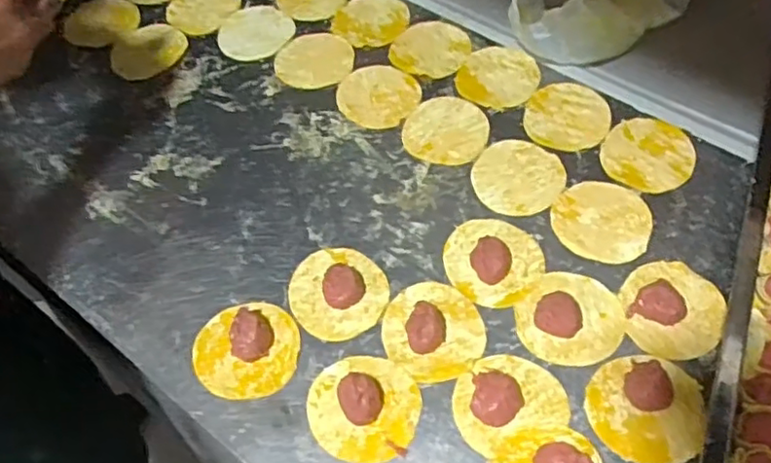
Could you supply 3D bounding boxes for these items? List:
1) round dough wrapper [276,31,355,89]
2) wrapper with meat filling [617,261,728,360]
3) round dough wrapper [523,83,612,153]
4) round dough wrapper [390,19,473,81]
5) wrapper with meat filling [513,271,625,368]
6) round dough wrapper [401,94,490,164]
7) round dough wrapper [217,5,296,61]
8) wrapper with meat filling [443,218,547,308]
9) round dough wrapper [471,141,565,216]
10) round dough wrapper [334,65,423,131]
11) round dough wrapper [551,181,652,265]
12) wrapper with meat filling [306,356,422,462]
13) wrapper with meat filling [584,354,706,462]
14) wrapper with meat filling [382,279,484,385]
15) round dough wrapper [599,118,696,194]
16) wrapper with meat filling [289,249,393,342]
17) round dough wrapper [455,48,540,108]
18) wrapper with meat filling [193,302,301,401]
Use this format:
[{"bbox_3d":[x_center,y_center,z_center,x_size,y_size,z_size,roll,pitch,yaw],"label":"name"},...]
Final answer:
[{"bbox_3d":[-0.077,-0.187,0.709,0.083,0.004,0.084,-1,58,2],"label":"round dough wrapper"},{"bbox_3d":[0.231,0.060,0.525,0.076,0.013,0.082,-3,58,1],"label":"wrapper with meat filling"},{"bbox_3d":[0.180,-0.115,0.647,0.081,0.004,0.083,-1,58,2],"label":"round dough wrapper"},{"bbox_3d":[0.049,-0.200,0.710,0.081,0.005,0.084,-1,58,2],"label":"round dough wrapper"},{"bbox_3d":[0.149,0.067,0.528,0.082,0.012,0.080,-1,58,2],"label":"wrapper with meat filling"},{"bbox_3d":[0.060,-0.101,0.647,0.082,0.005,0.081,-1,58,2],"label":"round dough wrapper"},{"bbox_3d":[-0.149,-0.226,0.740,0.082,0.004,0.087,-1,58,2],"label":"round dough wrapper"},{"bbox_3d":[0.090,0.018,0.557,0.076,0.022,0.080,-1,58,2],"label":"wrapper with meat filling"},{"bbox_3d":[0.123,-0.051,0.612,0.082,0.004,0.082,-1,58,2],"label":"round dough wrapper"},{"bbox_3d":[-0.010,-0.141,0.678,0.081,0.005,0.081,-1,58,2],"label":"round dough wrapper"},{"bbox_3d":[0.191,-0.010,0.579,0.082,0.004,0.078,-1,58,2],"label":"round dough wrapper"},{"bbox_3d":[-0.018,0.130,0.494,0.085,0.021,0.078,-1,58,2],"label":"wrapper with meat filling"},{"bbox_3d":[0.194,0.129,0.481,0.083,0.019,0.078,-1,58,2],"label":"wrapper with meat filling"},{"bbox_3d":[0.038,0.075,0.525,0.078,0.018,0.085,-1,58,2],"label":"wrapper with meat filling"},{"bbox_3d":[0.248,-0.074,0.616,0.090,0.004,0.080,-36,63,-18],"label":"round dough wrapper"},{"bbox_3d":[-0.041,0.047,0.550,0.079,0.022,0.086,-1,58,2],"label":"wrapper with meat filling"},{"bbox_3d":[0.117,-0.161,0.681,0.082,0.004,0.075,-2,65,3],"label":"round dough wrapper"},{"bbox_3d":[-0.113,0.093,0.524,0.083,0.019,0.077,-1,58,2],"label":"wrapper with meat filling"}]

